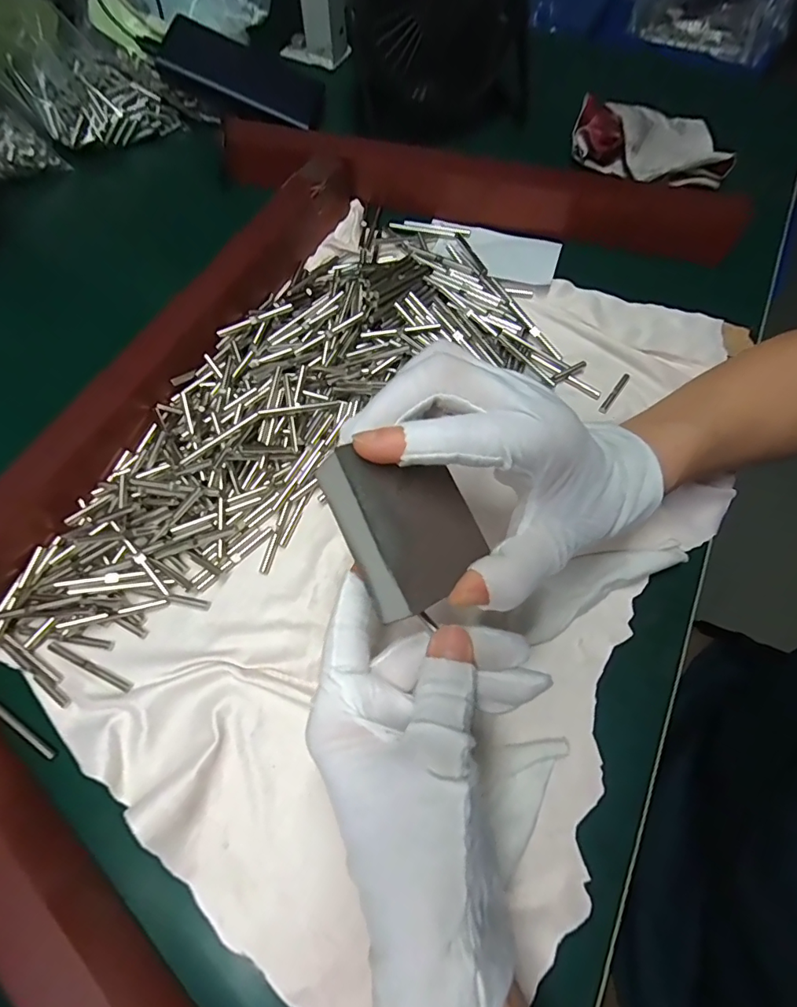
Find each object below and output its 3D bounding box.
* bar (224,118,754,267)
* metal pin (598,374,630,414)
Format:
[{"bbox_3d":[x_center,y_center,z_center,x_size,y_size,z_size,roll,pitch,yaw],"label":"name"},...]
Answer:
[{"bbox_3d":[0.057,-0.247,0.368,0.390,0.040,0.034,12,68,3],"label":"bar"},{"bbox_3d":[0.145,-0.075,0.321,0.005,0.004,0.036,36,71,12],"label":"metal pin"}]

